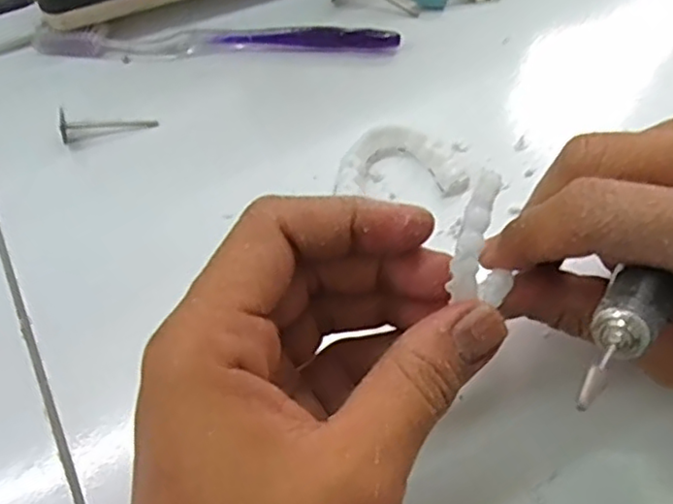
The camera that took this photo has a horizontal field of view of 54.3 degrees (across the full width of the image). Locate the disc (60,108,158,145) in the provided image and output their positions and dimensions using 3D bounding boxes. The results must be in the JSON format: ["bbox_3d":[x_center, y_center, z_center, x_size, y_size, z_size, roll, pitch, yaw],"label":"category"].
[{"bbox_3d":[-0.109,-0.061,0.314,0.044,0.011,0.012,-5,60,-18],"label":"disc"}]

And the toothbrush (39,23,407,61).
[{"bbox_3d":[-0.062,-0.108,0.341,0.185,0.016,0.014,-3,61,2],"label":"toothbrush"}]

